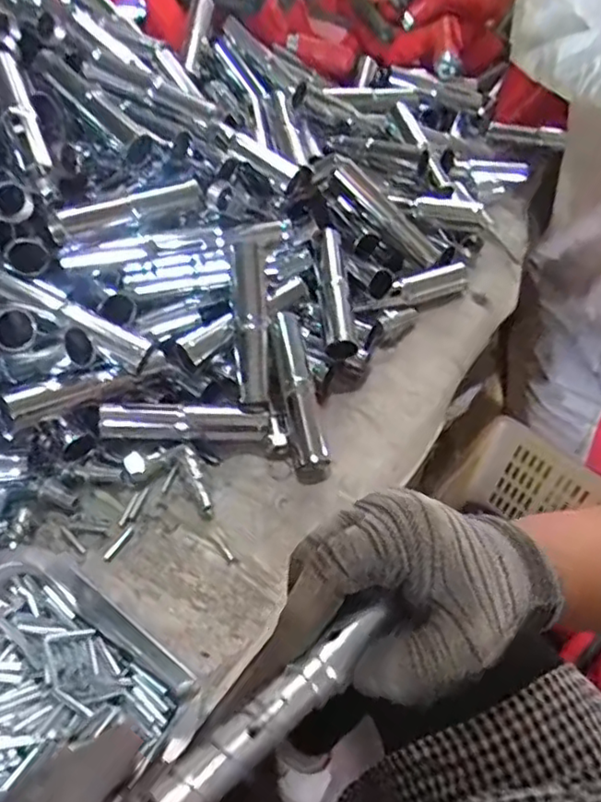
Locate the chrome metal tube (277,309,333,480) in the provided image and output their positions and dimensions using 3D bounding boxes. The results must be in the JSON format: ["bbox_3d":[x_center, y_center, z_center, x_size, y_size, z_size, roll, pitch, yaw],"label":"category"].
[{"bbox_3d":[0.001,-0.006,0.473,0.026,0.025,0.133,-8,77,-8],"label":"chrome metal tube"}]

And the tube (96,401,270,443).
[{"bbox_3d":[-0.085,0.017,0.465,0.123,0.023,0.021,3,50,-16],"label":"tube"}]

